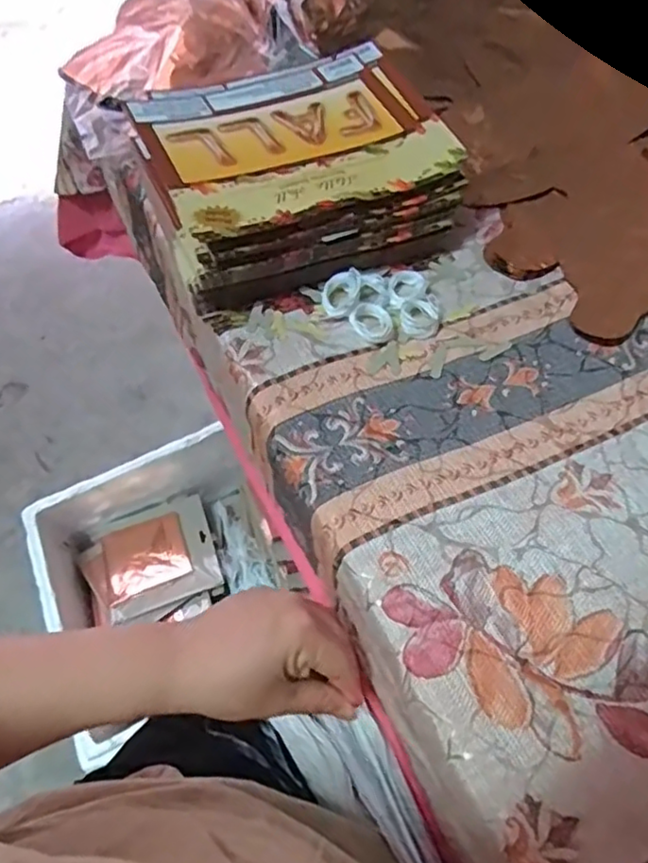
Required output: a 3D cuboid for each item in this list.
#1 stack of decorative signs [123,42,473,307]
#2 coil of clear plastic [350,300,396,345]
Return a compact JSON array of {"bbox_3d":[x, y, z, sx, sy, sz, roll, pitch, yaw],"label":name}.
[{"bbox_3d":[-0.018,-0.200,0.478,0.229,0.073,0.189,-24,60,-11],"label":"stack of decorative signs"},{"bbox_3d":[0.034,-0.077,0.439,0.031,0.011,0.029,-2,58,3],"label":"coil of clear plastic"}]

